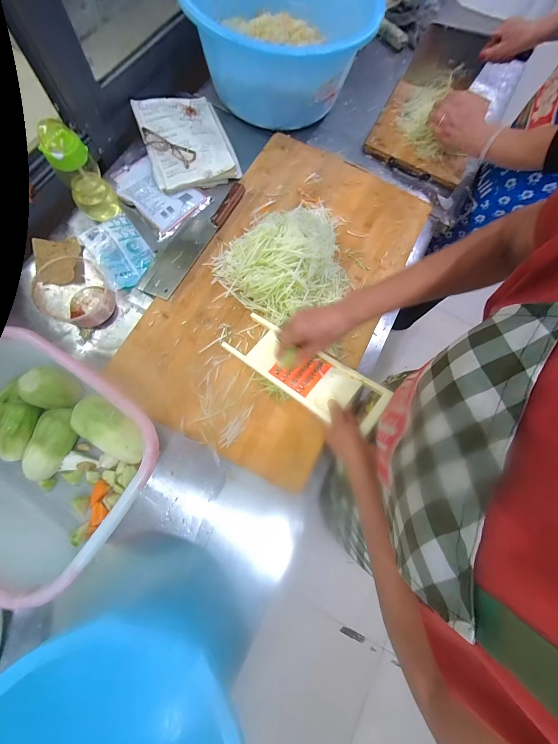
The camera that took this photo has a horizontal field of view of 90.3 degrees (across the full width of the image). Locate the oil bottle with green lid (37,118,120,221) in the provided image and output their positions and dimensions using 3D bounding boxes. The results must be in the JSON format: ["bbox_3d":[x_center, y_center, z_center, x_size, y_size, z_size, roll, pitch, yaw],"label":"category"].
[{"bbox_3d":[-0.403,-0.398,0.572,0.078,0.176,0.064,-38,83,-13],"label":"oil bottle with green lid"}]

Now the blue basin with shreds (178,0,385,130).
[{"bbox_3d":[-0.002,-0.861,0.709,0.461,0.192,0.473,1,76,-5],"label":"blue basin with shreds"}]

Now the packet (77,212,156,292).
[{"bbox_3d":[-0.368,-0.275,0.636,0.123,0.035,0.154,-36,79,-11],"label":"packet"}]

